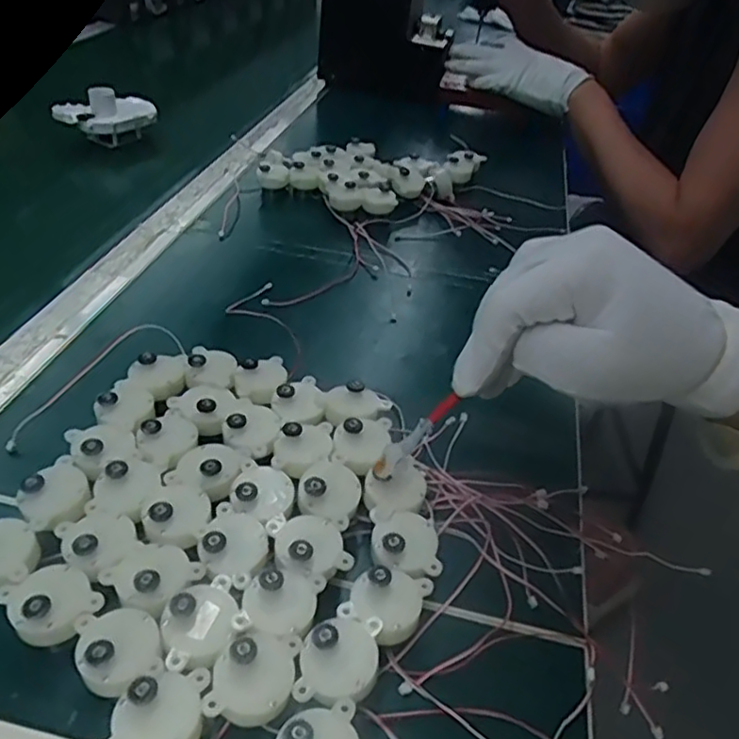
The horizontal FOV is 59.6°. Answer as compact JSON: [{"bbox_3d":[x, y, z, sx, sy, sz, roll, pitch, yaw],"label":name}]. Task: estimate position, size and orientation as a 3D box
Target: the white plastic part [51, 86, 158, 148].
[{"bbox_3d":[-0.290,-0.279,0.715,0.104,0.055,0.042,-16,44,-26],"label":"white plastic part"}]

